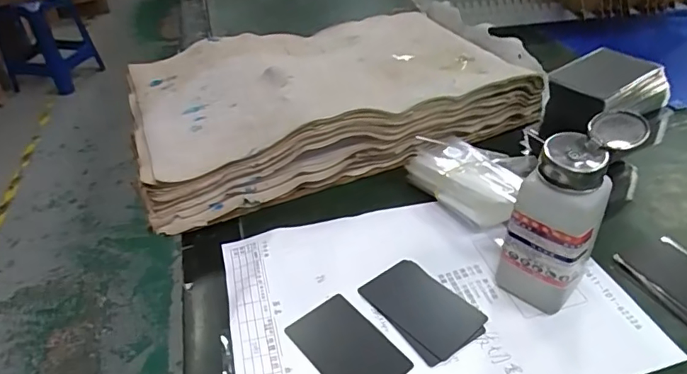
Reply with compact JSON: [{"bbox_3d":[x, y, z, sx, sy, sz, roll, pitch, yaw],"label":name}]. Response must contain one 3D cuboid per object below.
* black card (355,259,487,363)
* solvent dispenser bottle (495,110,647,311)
[{"bbox_3d":[0.060,0.091,0.380,0.053,0.004,0.086,-30,45,-30],"label":"black card"},{"bbox_3d":[0.158,0.020,0.353,0.052,0.136,0.069,28,48,35],"label":"solvent dispenser bottle"}]

